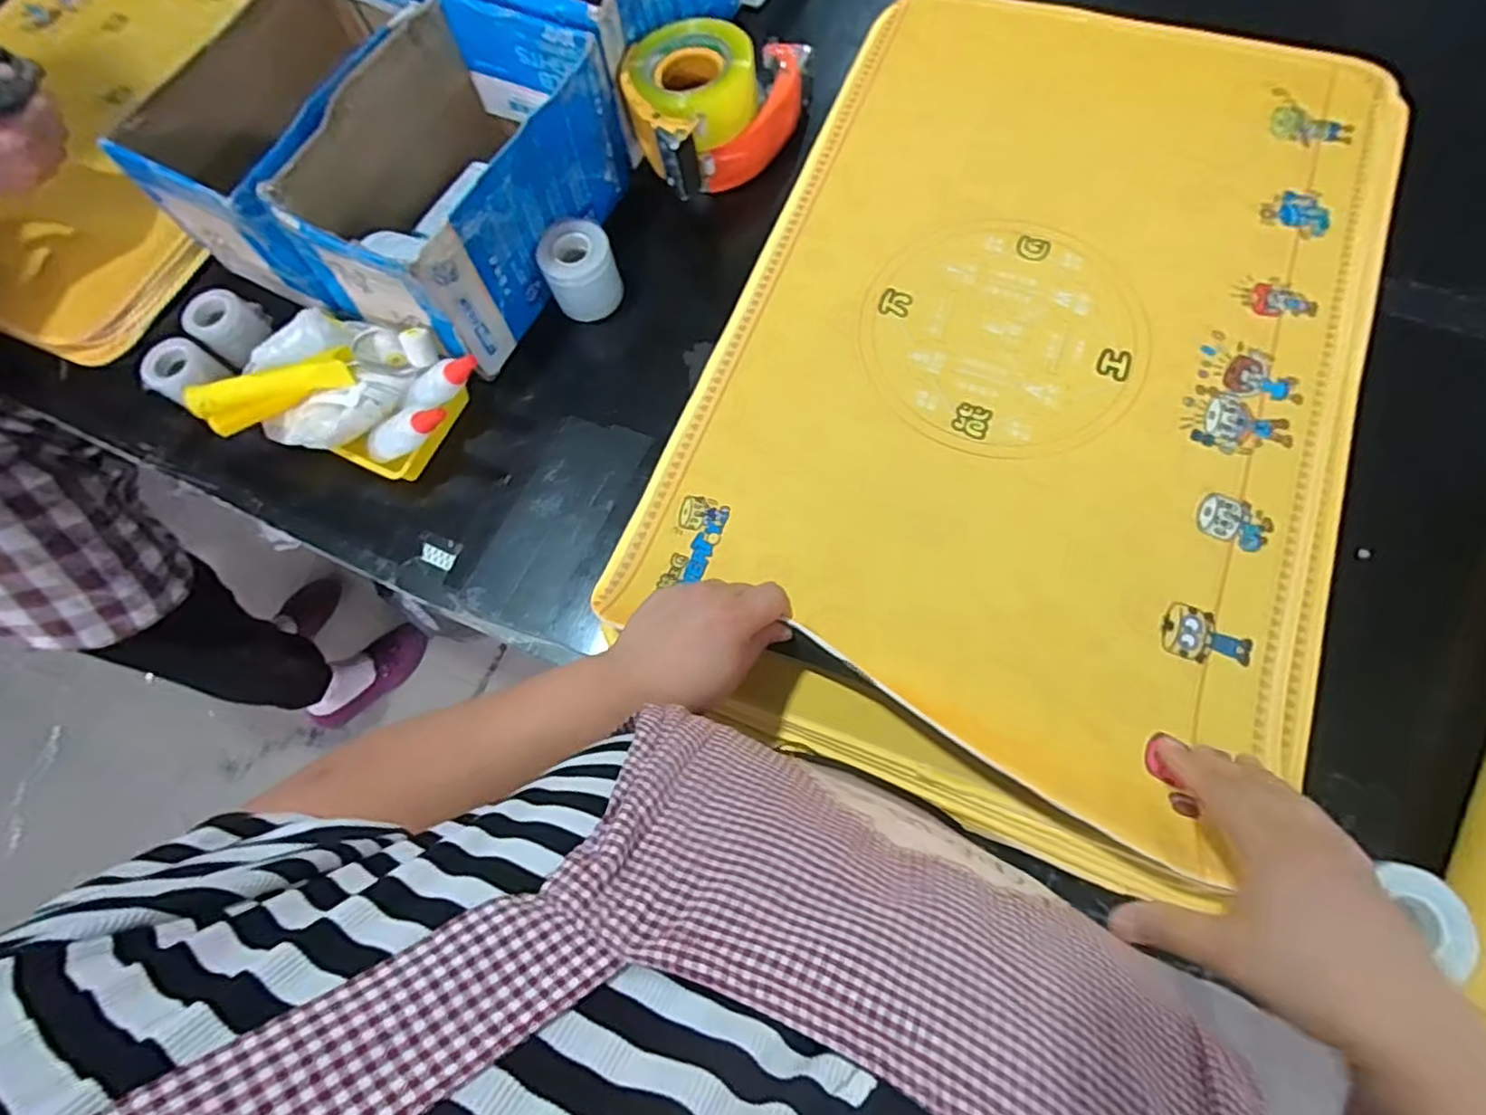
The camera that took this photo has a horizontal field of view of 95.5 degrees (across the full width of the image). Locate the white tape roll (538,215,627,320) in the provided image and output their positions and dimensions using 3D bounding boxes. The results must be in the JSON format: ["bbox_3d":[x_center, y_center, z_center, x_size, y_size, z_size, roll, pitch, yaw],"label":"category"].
[{"bbox_3d":[-0.153,-0.271,0.644,0.067,0.073,0.062,-23,71,-4],"label":"white tape roll"}]

